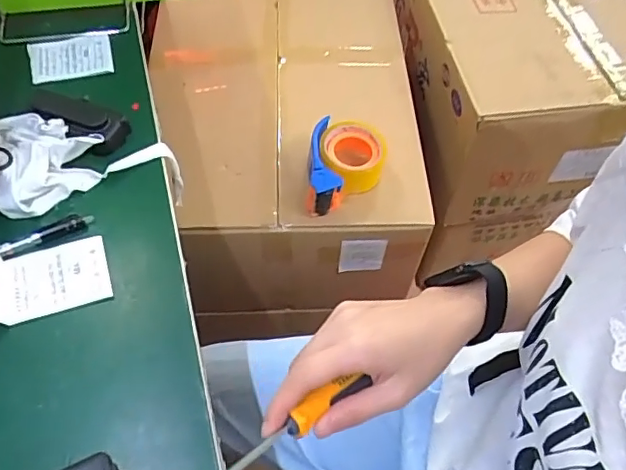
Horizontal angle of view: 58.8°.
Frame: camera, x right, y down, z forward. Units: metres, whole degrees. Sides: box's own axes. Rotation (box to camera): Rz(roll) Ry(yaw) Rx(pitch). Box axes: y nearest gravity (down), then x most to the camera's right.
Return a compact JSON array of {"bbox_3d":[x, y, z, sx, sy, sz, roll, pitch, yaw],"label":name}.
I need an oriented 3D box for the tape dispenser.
[{"bbox_3d":[0.045,-0.094,0.787,0.104,0.068,0.140,8,57,3],"label":"tape dispenser"}]

